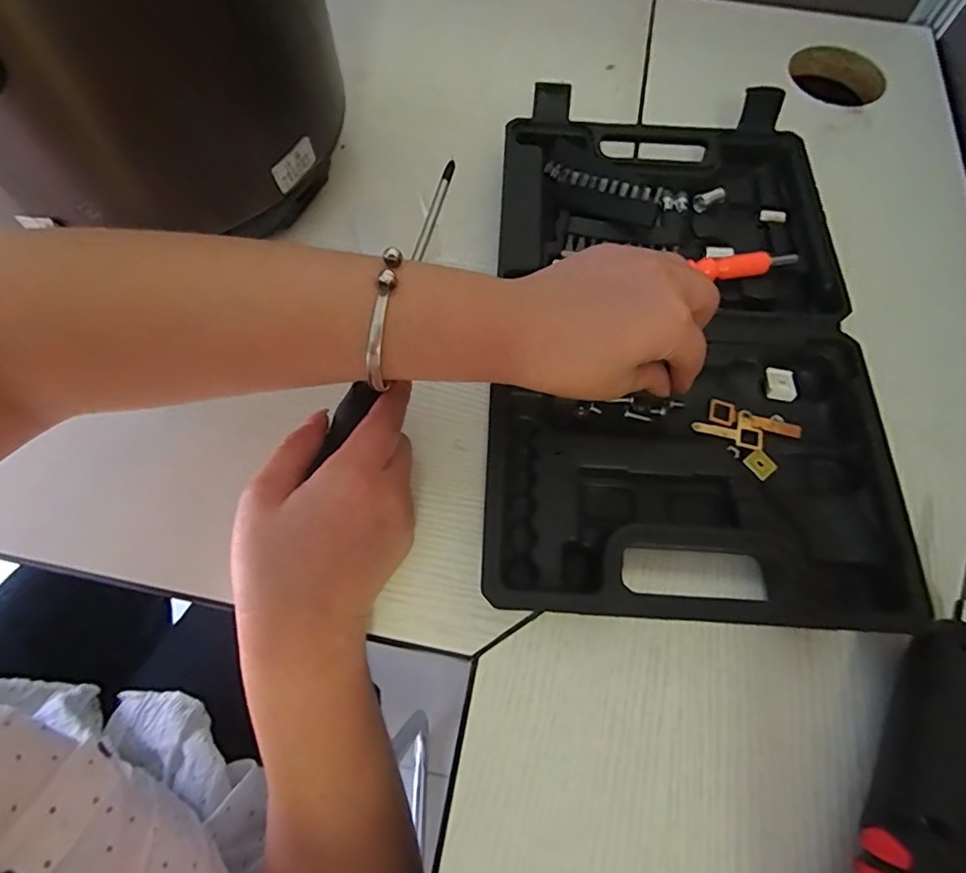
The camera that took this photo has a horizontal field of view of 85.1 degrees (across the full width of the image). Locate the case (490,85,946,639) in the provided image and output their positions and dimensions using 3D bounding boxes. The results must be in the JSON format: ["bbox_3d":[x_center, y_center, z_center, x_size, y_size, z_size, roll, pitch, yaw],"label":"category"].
[{"bbox_3d":[0.114,-0.069,0.320,0.209,0.031,0.345,3,66,1],"label":"case"}]

